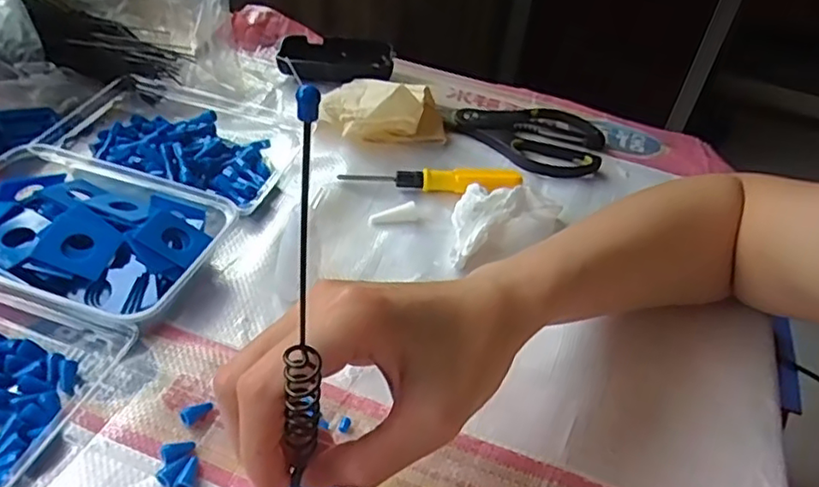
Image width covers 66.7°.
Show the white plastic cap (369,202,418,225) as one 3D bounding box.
[{"bbox_3d":[-0.011,-0.022,0.455,0.036,0.013,0.008,-5,44,-14],"label":"white plastic cap"}]

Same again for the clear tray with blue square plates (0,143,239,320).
[{"bbox_3d":[-0.205,-0.005,0.387,0.163,0.034,0.115,17,43,10],"label":"clear tray with blue square plates"}]

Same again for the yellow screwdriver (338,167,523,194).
[{"bbox_3d":[0.018,-0.049,0.485,0.140,0.019,0.018,1,43,-8],"label":"yellow screwdriver"}]

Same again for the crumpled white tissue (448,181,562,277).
[{"bbox_3d":[0.062,-0.024,0.451,0.102,0.036,0.057,-22,50,-29],"label":"crumpled white tissue"}]

